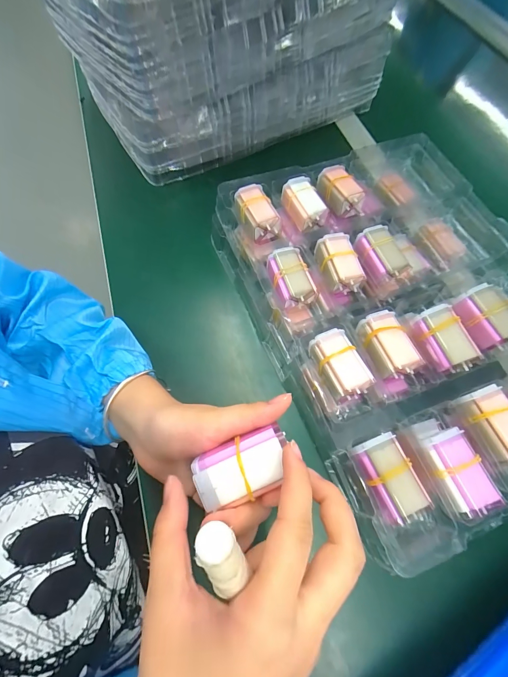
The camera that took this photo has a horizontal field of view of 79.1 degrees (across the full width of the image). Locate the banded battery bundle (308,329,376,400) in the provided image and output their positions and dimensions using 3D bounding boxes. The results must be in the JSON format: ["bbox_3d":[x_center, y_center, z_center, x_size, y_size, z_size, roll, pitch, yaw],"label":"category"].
[{"bbox_3d":[0.077,0.027,0.283,0.035,0.039,0.059,-20,68,-10],"label":"banded battery bundle"}]

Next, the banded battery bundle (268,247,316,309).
[{"bbox_3d":[0.037,-0.059,0.322,0.036,0.036,0.058,-14,67,-8],"label":"banded battery bundle"}]

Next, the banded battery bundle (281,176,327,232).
[{"bbox_3d":[0.059,-0.157,0.361,0.033,0.031,0.060,-21,68,-10],"label":"banded battery bundle"}]

